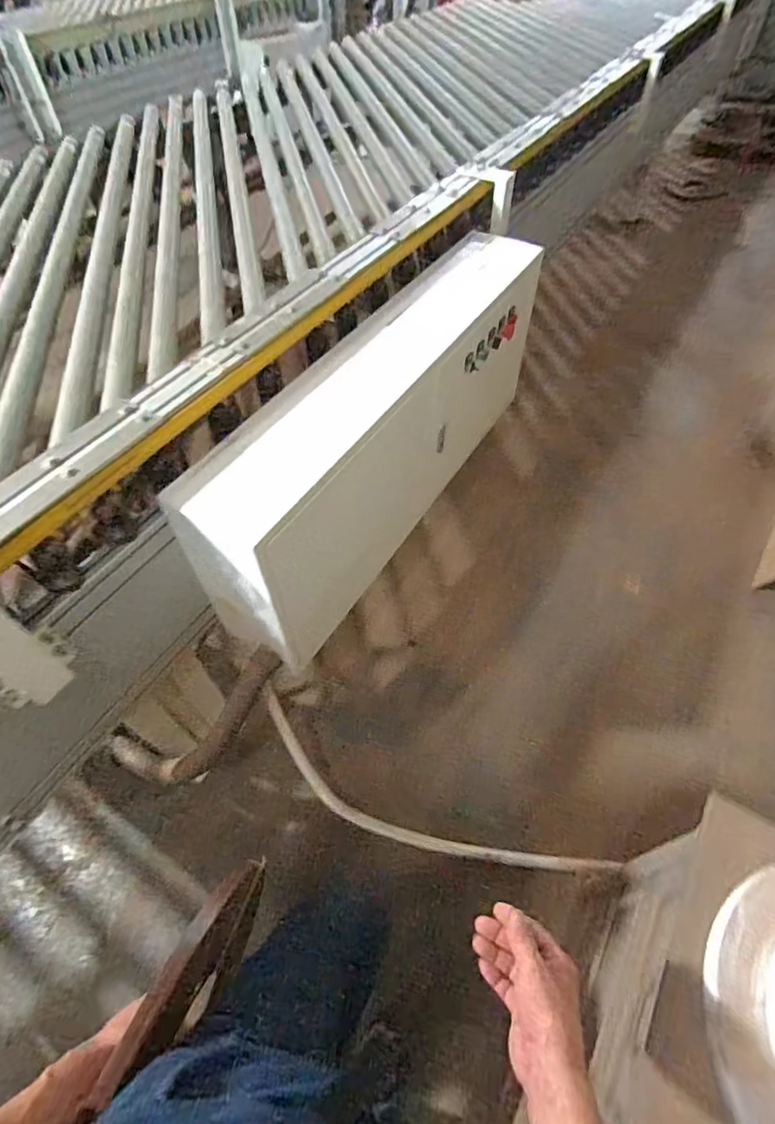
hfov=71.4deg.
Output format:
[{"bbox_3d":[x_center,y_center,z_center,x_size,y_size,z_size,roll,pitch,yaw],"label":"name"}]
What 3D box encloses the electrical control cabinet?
[{"bbox_3d":[0.012,-0.307,1.285,0.227,0.443,1.124,28,59,20],"label":"electrical control cabinet"}]

